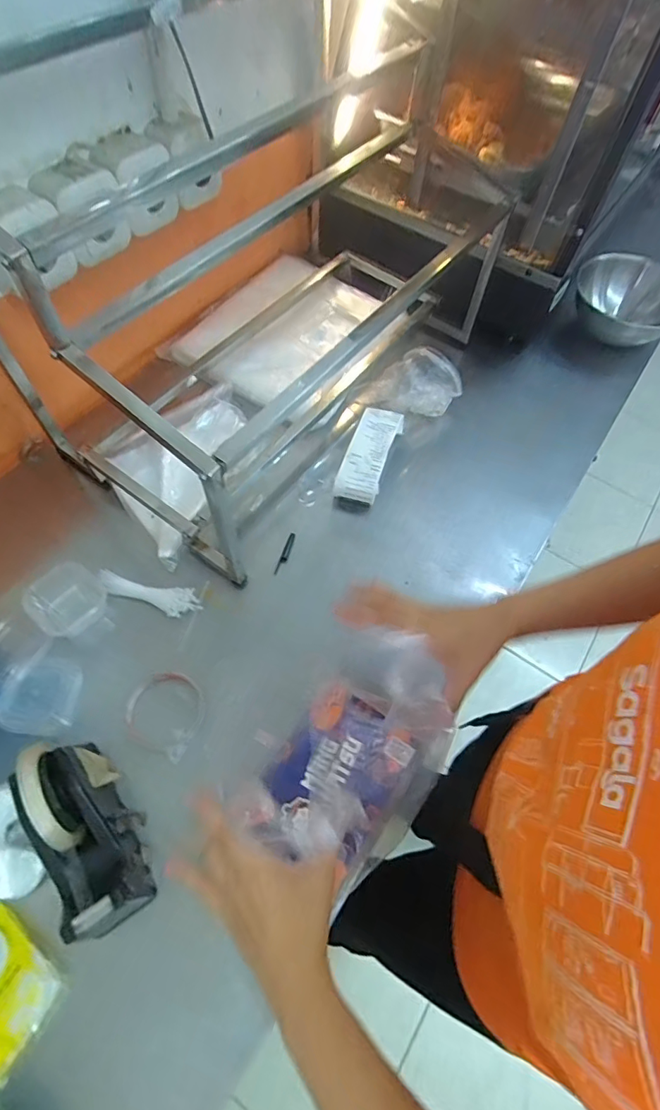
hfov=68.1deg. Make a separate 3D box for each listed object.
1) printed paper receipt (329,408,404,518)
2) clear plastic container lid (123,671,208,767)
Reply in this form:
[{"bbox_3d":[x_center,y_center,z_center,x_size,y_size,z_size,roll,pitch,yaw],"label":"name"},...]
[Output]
[{"bbox_3d":[0.059,-0.142,0.715,0.061,0.055,0.171,19,62,7],"label":"printed paper receipt"},{"bbox_3d":[-0.180,0.171,0.538,0.084,0.009,0.080,1,61,-2],"label":"clear plastic container lid"}]

